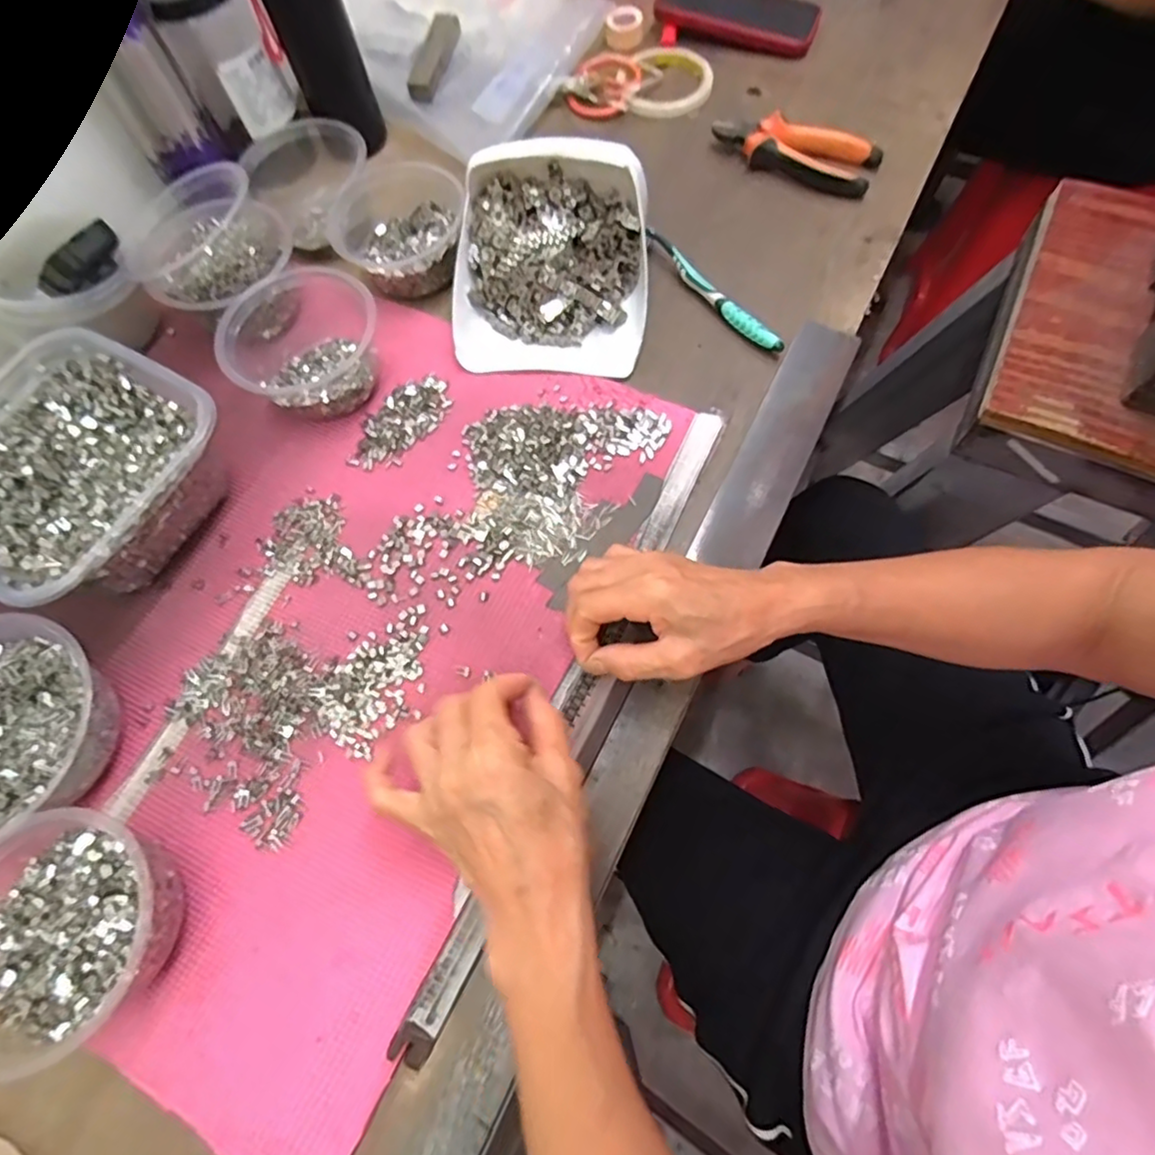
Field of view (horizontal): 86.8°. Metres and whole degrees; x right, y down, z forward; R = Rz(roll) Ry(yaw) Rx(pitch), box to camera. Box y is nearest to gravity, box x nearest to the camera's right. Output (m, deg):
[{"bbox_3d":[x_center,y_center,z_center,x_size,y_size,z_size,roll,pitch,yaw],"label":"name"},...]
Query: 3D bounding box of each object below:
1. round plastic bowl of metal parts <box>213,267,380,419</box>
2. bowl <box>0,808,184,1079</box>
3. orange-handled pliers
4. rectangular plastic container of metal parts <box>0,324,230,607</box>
[{"bbox_3d":[-0.214,-0.184,0.472,0.115,0.066,0.124,-1,69,3],"label":"round plastic bowl of metal parts"},{"bbox_3d":[-0.276,0.190,0.331,0.106,0.061,0.110,-1,67,3],"label":"bowl"},{"bbox_3d":[0.198,-0.389,0.557,0.148,0.025,0.053,19,71,8],"label":"orange-handled pliers"},{"bbox_3d":[-0.349,-0.072,0.434,0.175,0.074,0.173,27,73,13],"label":"rectangular plastic container of metal parts"}]

